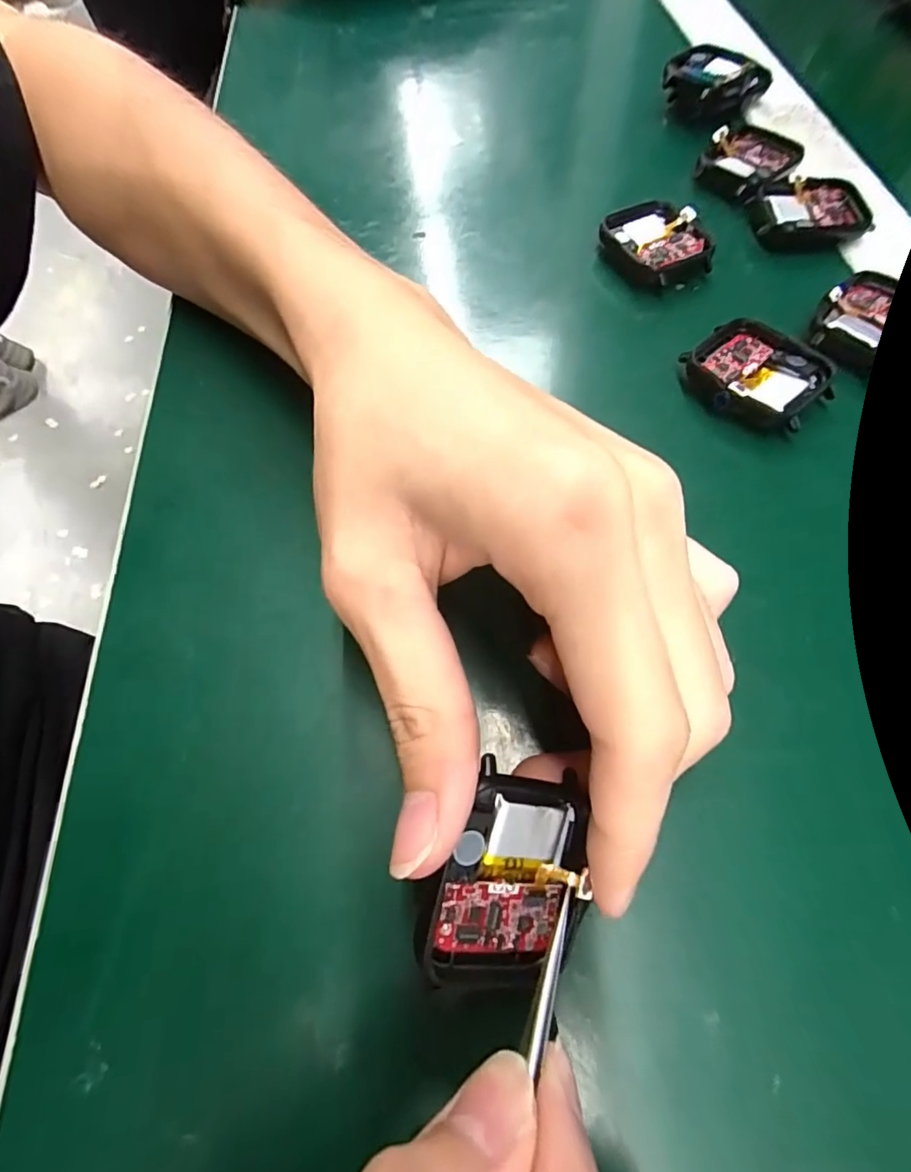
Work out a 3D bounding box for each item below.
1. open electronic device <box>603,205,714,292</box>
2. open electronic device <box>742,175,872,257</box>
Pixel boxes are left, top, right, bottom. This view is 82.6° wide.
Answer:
[{"bbox_3d":[0.089,-0.148,0.224,0.036,0.012,0.042,-25,66,-10],"label":"open electronic device"},{"bbox_3d":[0.157,-0.165,0.231,0.048,0.012,0.035,-5,64,-1],"label":"open electronic device"}]

